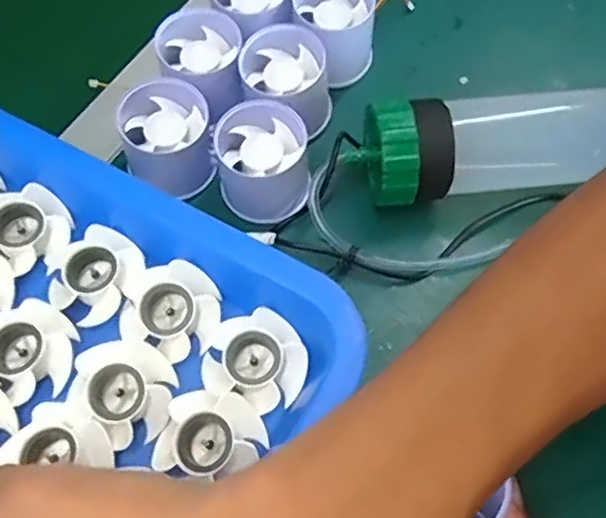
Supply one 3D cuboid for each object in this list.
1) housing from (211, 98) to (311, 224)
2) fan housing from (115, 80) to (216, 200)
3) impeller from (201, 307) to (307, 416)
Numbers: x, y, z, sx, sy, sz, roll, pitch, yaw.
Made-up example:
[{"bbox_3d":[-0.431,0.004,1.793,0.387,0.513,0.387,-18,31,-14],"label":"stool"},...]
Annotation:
[{"bbox_3d":[-0.023,-0.056,0.364,0.051,0.051,0.051,-1,65,1],"label":"housing"},{"bbox_3d":[-0.079,-0.071,0.368,0.052,0.043,0.052,-3,65,0],"label":"fan housing"},{"bbox_3d":[-0.019,0.042,0.265,0.041,0.012,0.040,-1,65,1],"label":"impeller"}]

